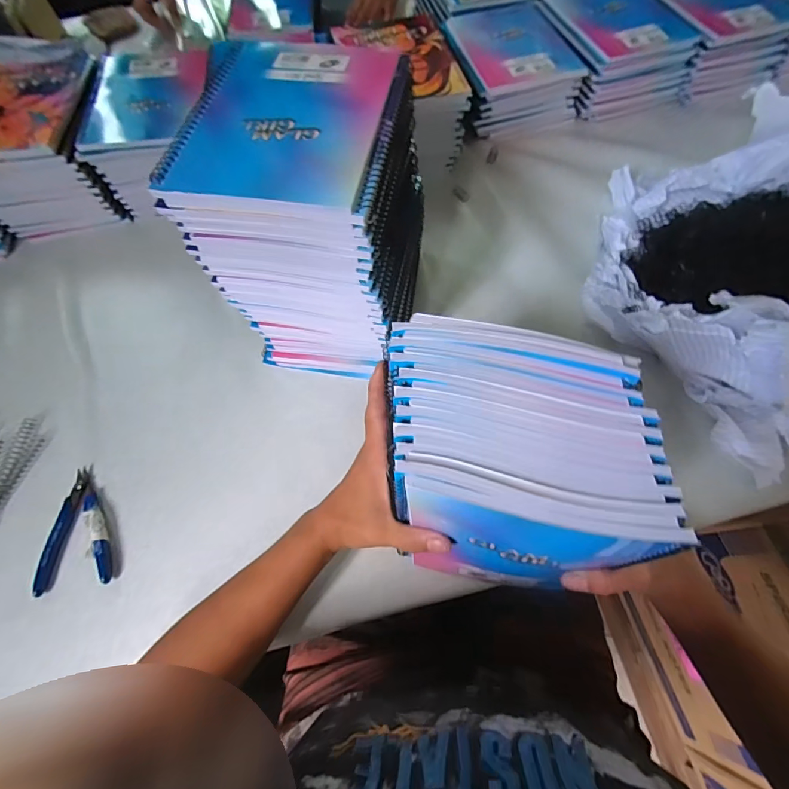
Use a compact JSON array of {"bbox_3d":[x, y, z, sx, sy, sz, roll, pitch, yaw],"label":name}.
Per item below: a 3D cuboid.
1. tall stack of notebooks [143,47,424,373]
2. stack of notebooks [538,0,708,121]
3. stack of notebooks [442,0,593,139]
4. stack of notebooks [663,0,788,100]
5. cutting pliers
[{"bbox_3d":[-0.069,-0.170,0.407,0.165,0.206,0.200,8,68,7],"label":"tall stack of notebooks"},{"bbox_3d":[0.334,-0.555,0.656,0.183,0.087,0.218,-21,67,-6],"label":"stack of notebooks"},{"bbox_3d":[0.180,-0.514,0.648,0.174,0.085,0.201,-14,67,-3],"label":"stack of notebooks"},{"bbox_3d":[0.501,-0.598,0.659,0.180,0.078,0.206,-16,67,-3],"label":"stack of notebooks"},{"bbox_3d":[-0.317,0.130,0.410,0.067,0.009,0.117,-12,67,-2],"label":"cutting pliers"}]

